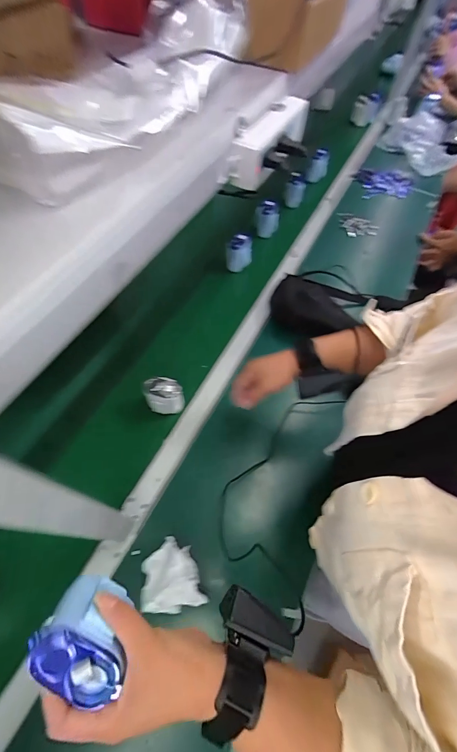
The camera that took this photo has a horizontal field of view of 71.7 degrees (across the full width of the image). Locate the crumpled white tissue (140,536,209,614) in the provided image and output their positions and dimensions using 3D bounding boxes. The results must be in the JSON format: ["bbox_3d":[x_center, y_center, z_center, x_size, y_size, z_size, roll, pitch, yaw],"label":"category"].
[{"bbox_3d":[-0.093,0.314,0.497,0.087,0.047,0.102,-15,62,-10],"label":"crumpled white tissue"}]

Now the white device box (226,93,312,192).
[{"bbox_3d":[0.056,-0.312,0.420,0.041,0.049,0.169,25,63,11],"label":"white device box"}]

